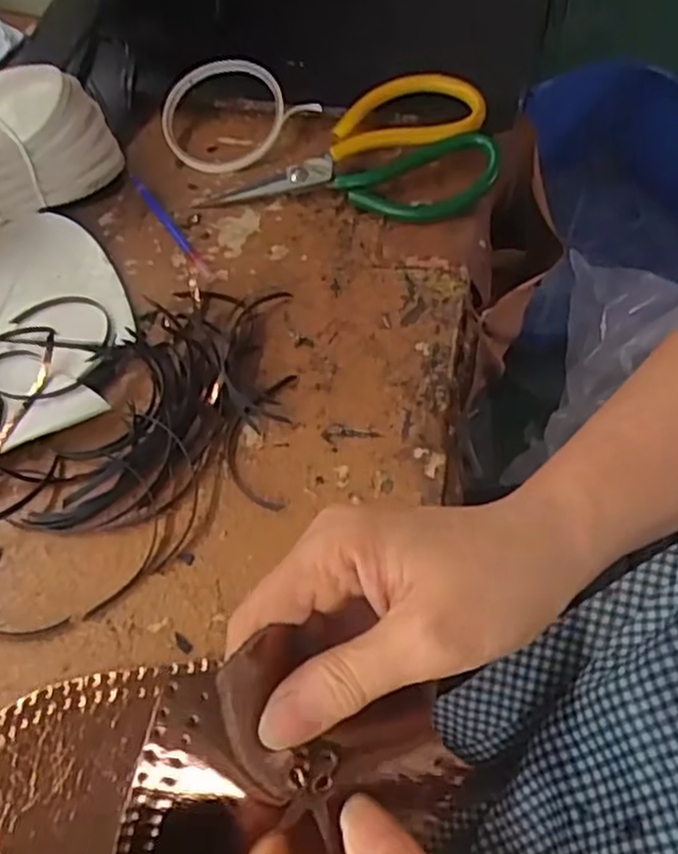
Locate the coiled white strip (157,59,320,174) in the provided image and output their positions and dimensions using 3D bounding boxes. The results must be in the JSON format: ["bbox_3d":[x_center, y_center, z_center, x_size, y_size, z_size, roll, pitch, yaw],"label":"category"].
[{"bbox_3d":[-0.079,-0.212,0.498,0.101,0.017,0.081,30,85,10],"label":"coiled white strip"}]

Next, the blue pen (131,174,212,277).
[{"bbox_3d":[-0.109,-0.131,0.464,0.007,0.005,0.110,-31,61,-14],"label":"blue pen"}]

